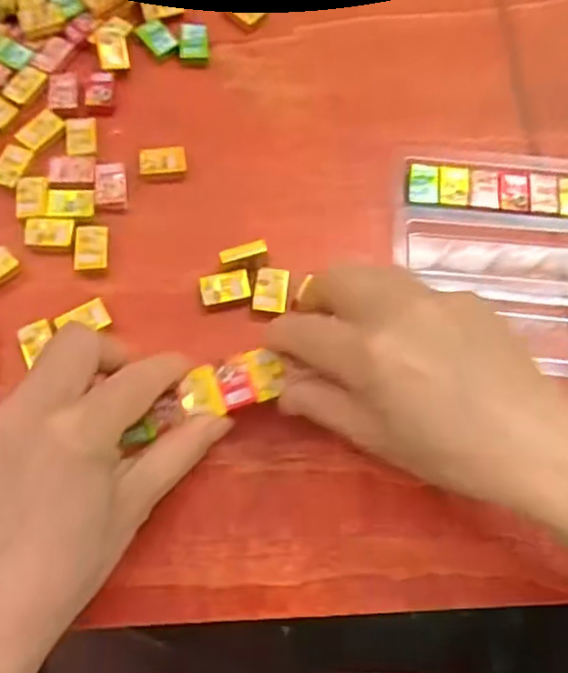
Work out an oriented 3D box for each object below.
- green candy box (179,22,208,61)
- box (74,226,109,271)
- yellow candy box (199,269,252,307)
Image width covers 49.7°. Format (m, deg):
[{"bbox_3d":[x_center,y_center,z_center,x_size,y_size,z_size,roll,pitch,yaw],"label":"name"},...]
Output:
[{"bbox_3d":[-0.055,-0.183,0.381,0.017,0.007,0.026,-1,73,-2],"label":"green candy box"},{"bbox_3d":[-0.103,-0.048,0.331,0.017,0.008,0.025,-3,73,-2],"label":"box"},{"bbox_3d":[-0.031,-0.026,0.328,0.026,0.005,0.017,-10,73,-4],"label":"yellow candy box"}]

